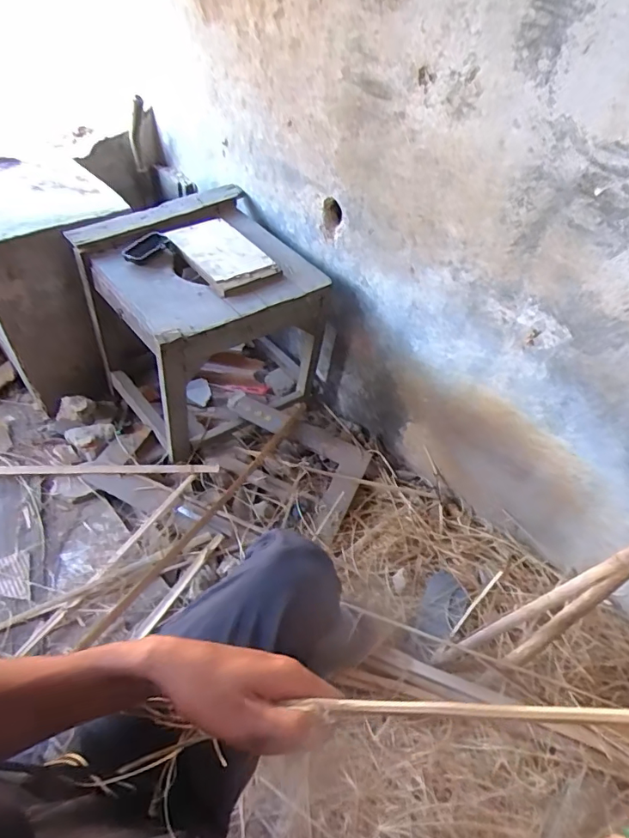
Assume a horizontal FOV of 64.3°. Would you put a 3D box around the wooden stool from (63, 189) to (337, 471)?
[{"bbox_3d":[-0.254,-0.222,1.268,0.461,0.434,0.501,-34,59,-29],"label":"wooden stool"}]

